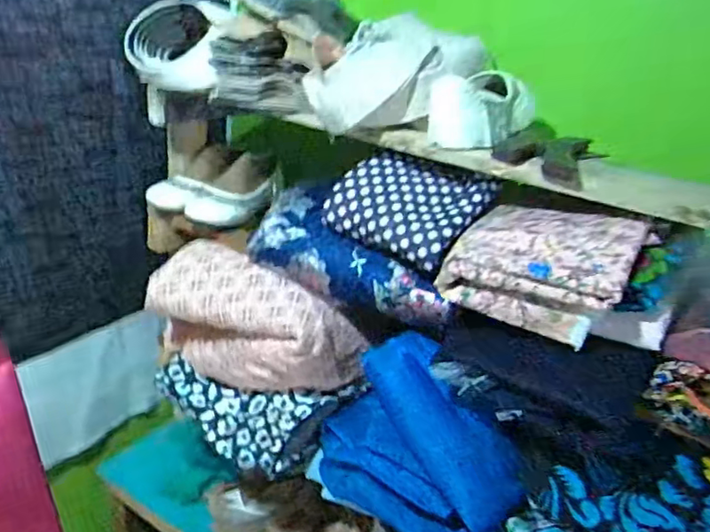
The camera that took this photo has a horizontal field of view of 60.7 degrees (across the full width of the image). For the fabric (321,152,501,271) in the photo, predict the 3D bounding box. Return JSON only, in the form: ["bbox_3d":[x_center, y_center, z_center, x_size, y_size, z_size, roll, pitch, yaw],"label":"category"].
[{"bbox_3d":[0.067,-0.077,0.756,0.173,0.083,0.128,23,27,30],"label":"fabric"}]

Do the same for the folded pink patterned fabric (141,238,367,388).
[{"bbox_3d":[-0.149,0.091,0.862,0.304,0.176,0.105,15,25,17],"label":"folded pink patterned fabric"}]

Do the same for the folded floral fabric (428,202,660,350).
[{"bbox_3d":[0.203,-0.001,0.661,0.186,0.106,0.146,22,27,30],"label":"folded floral fabric"}]

